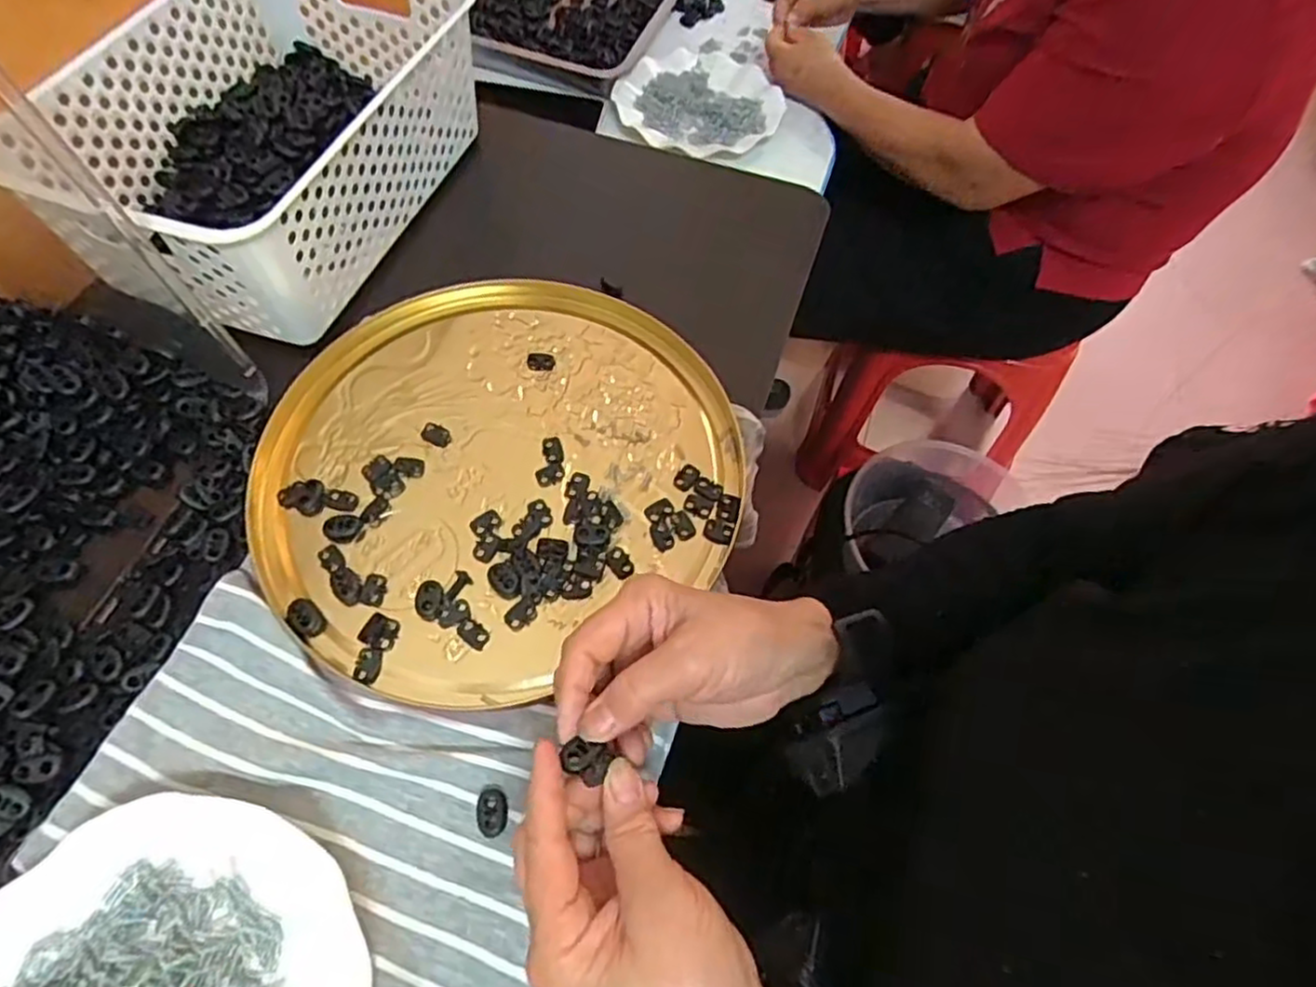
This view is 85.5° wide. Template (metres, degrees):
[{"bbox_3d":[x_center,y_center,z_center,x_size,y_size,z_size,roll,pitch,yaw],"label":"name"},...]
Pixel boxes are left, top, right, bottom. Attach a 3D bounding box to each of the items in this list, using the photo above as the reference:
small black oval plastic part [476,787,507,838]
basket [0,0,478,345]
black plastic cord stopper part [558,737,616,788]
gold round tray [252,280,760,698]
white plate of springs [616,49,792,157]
[{"bbox_3d":[-0.083,0.159,0.356,0.015,0.004,0.022,-4,61,-5],"label":"small black oval plastic part"},{"bbox_3d":[-0.280,-0.261,0.517,0.202,0.100,0.311,19,61,7],"label":"basket"},{"bbox_3d":[-0.032,0.116,0.314,0.021,0.009,0.018,26,63,11],"label":"black plastic cord stopper part"},{"bbox_3d":[-0.105,-0.026,0.455,0.292,0.010,0.274,1,61,-3],"label":"gold round tray"},{"bbox_3d":[0.056,-0.452,0.808,0.175,0.019,0.177,1,61,-3],"label":"white plate of springs"}]

